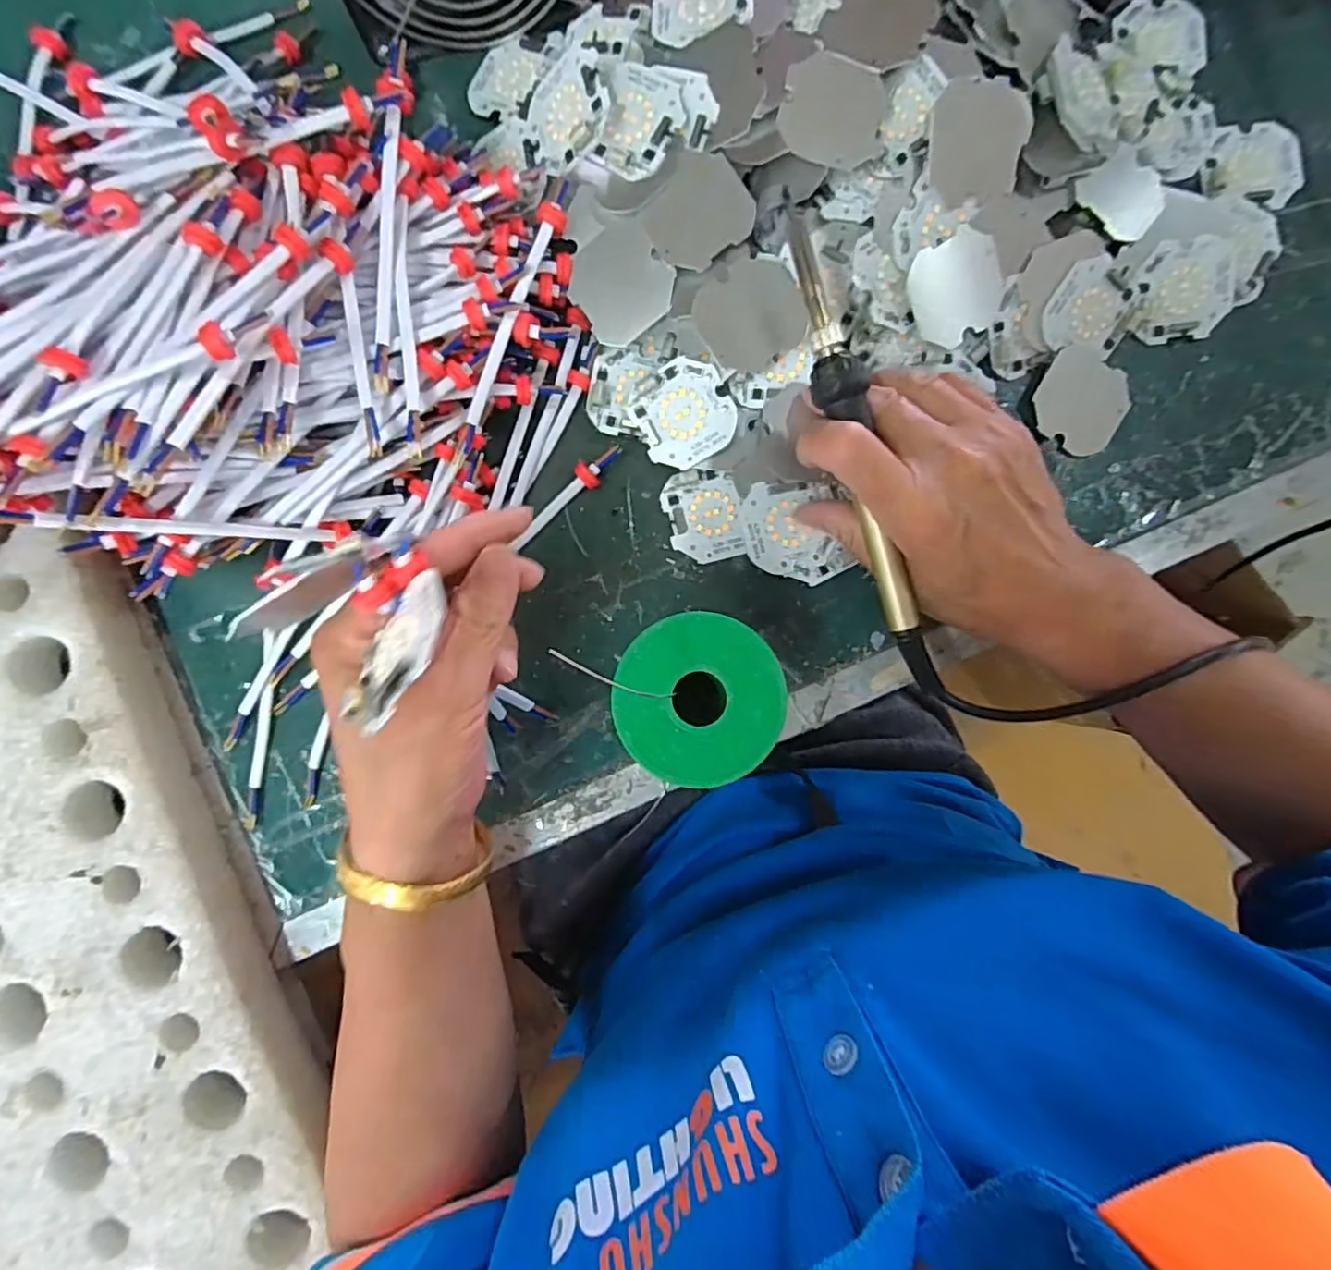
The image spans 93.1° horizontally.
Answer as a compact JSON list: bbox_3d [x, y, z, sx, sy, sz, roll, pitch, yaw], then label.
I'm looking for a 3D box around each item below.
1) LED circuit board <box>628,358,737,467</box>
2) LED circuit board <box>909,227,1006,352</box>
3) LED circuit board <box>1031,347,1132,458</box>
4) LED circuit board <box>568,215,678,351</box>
[{"bbox_3d":[0.009,-0.107,0.307,0.045,0.004,0.046,-24,99,12],"label":"LED circuit board"},{"bbox_3d":[0.140,-0.165,0.303,0.045,0.004,0.045,-29,111,5],"label":"LED circuit board"},{"bbox_3d":[0.211,-0.119,0.320,0.046,0.004,0.047,36,89,-3],"label":"LED circuit board"},{"bbox_3d":[-0.021,-0.167,0.301,0.045,0.004,0.044,-34,100,14],"label":"LED circuit board"}]

